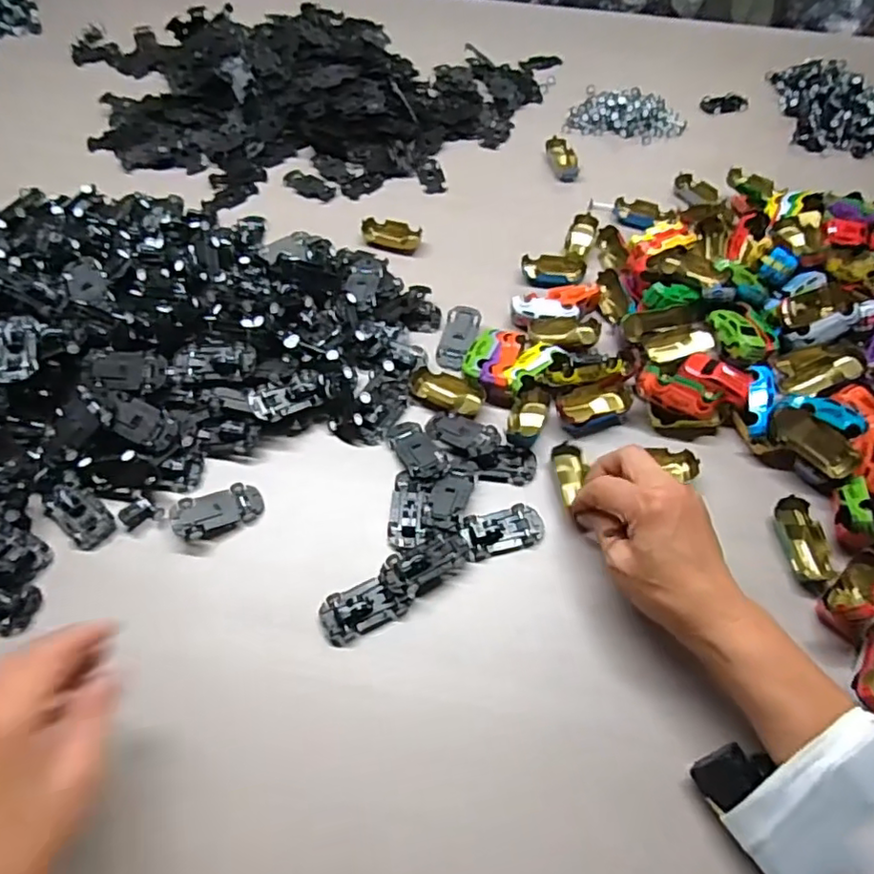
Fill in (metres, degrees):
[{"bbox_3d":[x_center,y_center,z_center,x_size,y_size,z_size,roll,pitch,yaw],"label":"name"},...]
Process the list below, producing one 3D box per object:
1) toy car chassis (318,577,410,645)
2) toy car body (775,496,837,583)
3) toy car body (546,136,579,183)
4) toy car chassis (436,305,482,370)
[{"bbox_3d":[-0.051,0.115,0.416,0.058,0.010,0.033,-23,60,-16],"label":"toy car chassis"},{"bbox_3d":[0.271,0.076,0.451,0.030,0.019,0.062,-6,56,-5],"label":"toy car body"},{"bbox_3d":[0.151,-0.334,0.727,0.031,0.015,0.061,-8,57,-7],"label":"toy car body"},{"bbox_3d":[0.020,-0.093,0.555,0.031,0.009,0.066,11,57,6],"label":"toy car chassis"}]

